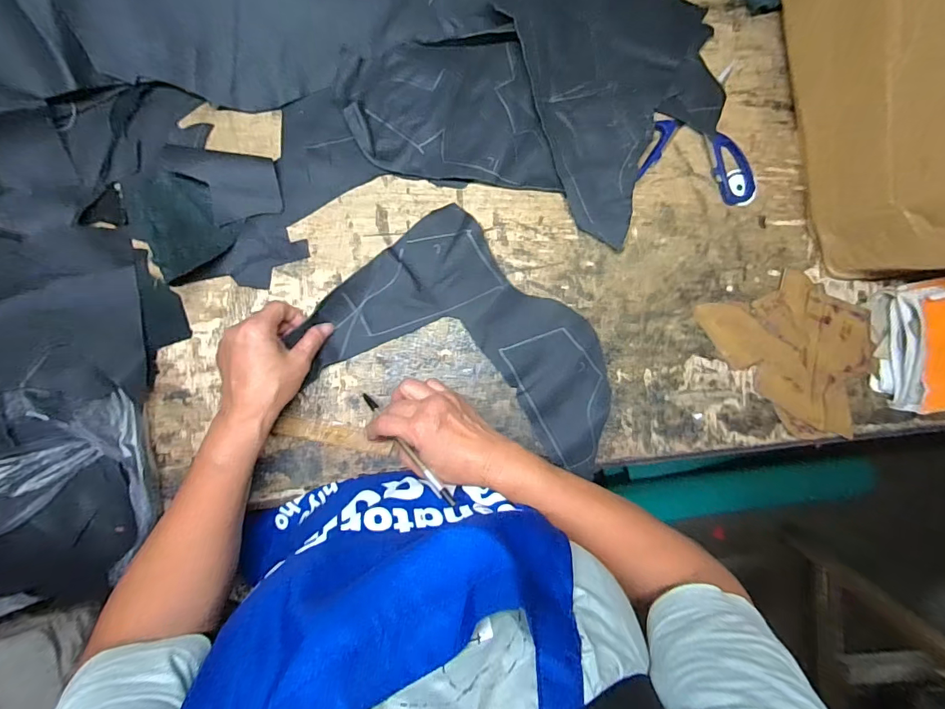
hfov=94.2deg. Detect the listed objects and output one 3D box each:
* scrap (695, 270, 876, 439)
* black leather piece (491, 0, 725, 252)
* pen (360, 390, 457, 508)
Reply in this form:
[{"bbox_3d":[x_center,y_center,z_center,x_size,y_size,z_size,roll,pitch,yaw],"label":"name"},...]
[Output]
[{"bbox_3d":[0.357,-0.012,0.482,0.139,0.013,0.196,-44,92,-5],"label":"scrap"},{"bbox_3d":[0.160,-0.304,0.463,0.226,0.036,0.329,-25,90,-5],"label":"black leather piece"},{"bbox_3d":[-0.061,0.083,0.398,0.007,0.014,0.143,-45,56,-5],"label":"pen"}]

